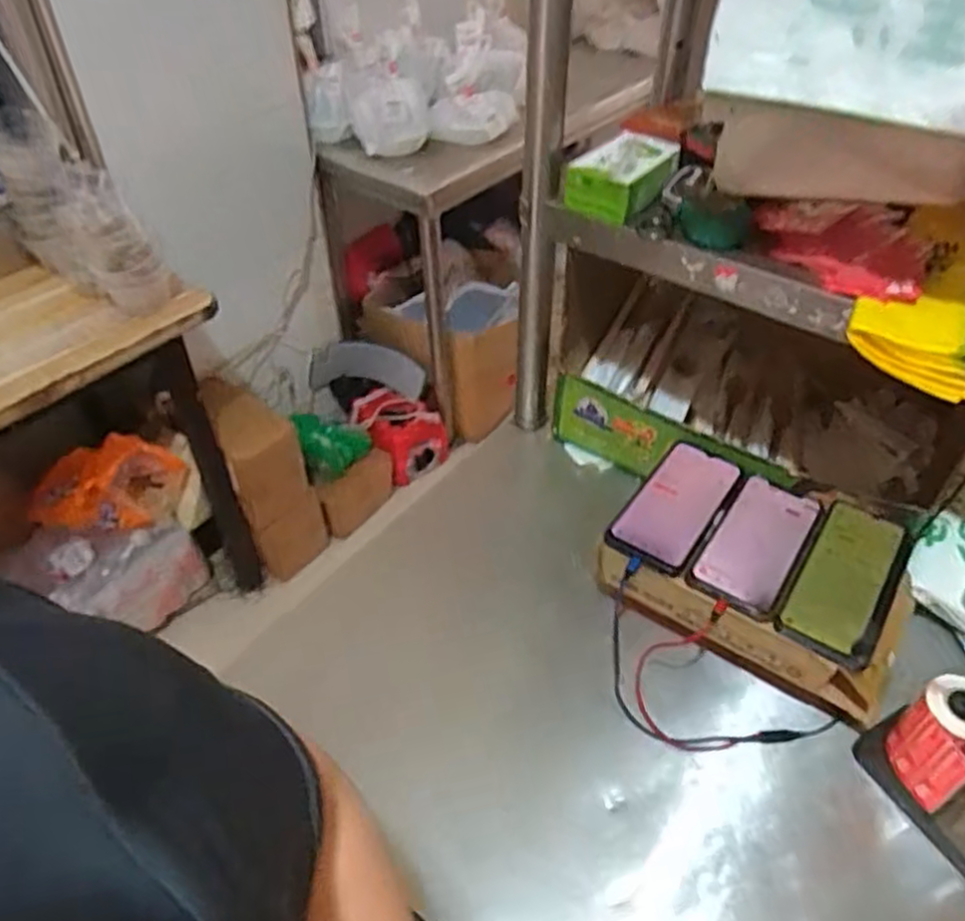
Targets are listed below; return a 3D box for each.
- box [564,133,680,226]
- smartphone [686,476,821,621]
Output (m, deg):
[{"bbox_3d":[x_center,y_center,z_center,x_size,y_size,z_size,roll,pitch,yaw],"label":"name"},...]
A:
[{"bbox_3d":[0.133,-0.271,0.706,0.070,0.041,0.095,32,52,28],"label":"box"},{"bbox_3d":[0.252,0.075,0.678,0.079,0.016,0.147,26,50,23],"label":"smartphone"}]

